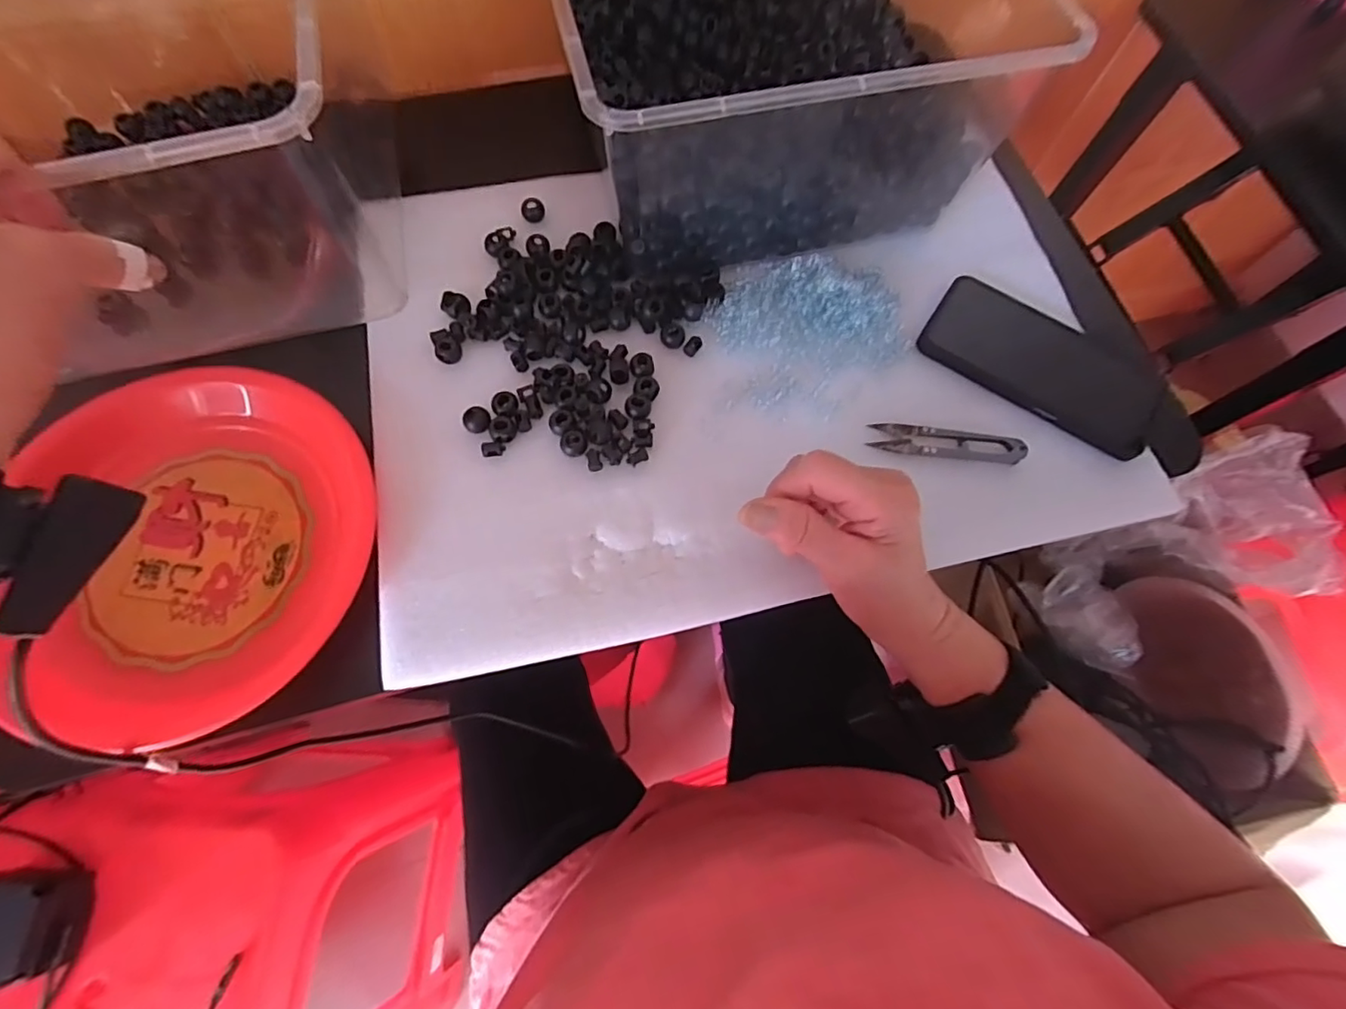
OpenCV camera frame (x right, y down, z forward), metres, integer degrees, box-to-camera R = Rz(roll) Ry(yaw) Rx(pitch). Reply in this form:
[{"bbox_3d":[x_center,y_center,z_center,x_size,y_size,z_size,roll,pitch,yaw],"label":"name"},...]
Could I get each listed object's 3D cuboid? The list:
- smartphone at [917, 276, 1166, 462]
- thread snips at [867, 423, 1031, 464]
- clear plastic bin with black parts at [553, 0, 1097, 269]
[{"bbox_3d":[0.261,-0.103,0.409,0.159,0.016,0.080,31,72,9],"label":"smartphone"},{"bbox_3d":[0.185,-0.042,0.391,0.099,0.017,0.021,11,70,1],"label":"thread snips"},{"bbox_3d":[0.066,-0.334,0.419,0.300,0.131,0.302,-13,71,-7],"label":"clear plastic bin with black parts"}]

